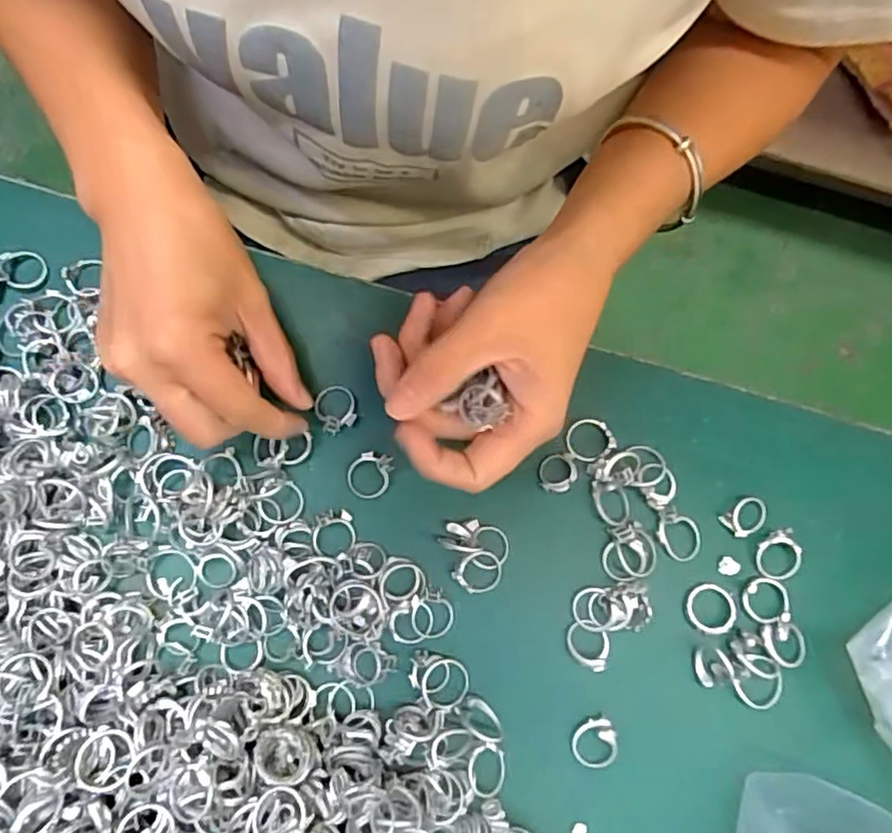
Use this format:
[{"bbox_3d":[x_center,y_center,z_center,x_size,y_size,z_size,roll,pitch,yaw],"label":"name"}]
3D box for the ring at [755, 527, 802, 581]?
[{"bbox_3d":[0.159,0.065,0.299,0.020,0.008,0.024,-2,78,-1],"label":"ring"}]

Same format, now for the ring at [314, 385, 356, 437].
[{"bbox_3d":[-0.055,-0.004,0.313,0.019,0.008,0.026,-10,61,-2],"label":"ring"}]

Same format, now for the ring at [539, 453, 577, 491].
[{"bbox_3d":[0.054,0.027,0.307,0.018,0.004,0.019,-9,61,16],"label":"ring"}]

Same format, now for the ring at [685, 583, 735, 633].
[{"bbox_3d":[0.125,0.090,0.295,0.022,0.005,0.022,0,78,0],"label":"ring"}]

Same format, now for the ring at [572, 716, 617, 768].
[{"bbox_3d":[0.067,0.148,0.285,0.020,0.006,0.021,-3,83,24],"label":"ring"}]

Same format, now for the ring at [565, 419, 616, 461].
[{"bbox_3d":[0.071,0.012,0.312,0.022,0.010,0.021,-3,79,14],"label":"ring"}]

